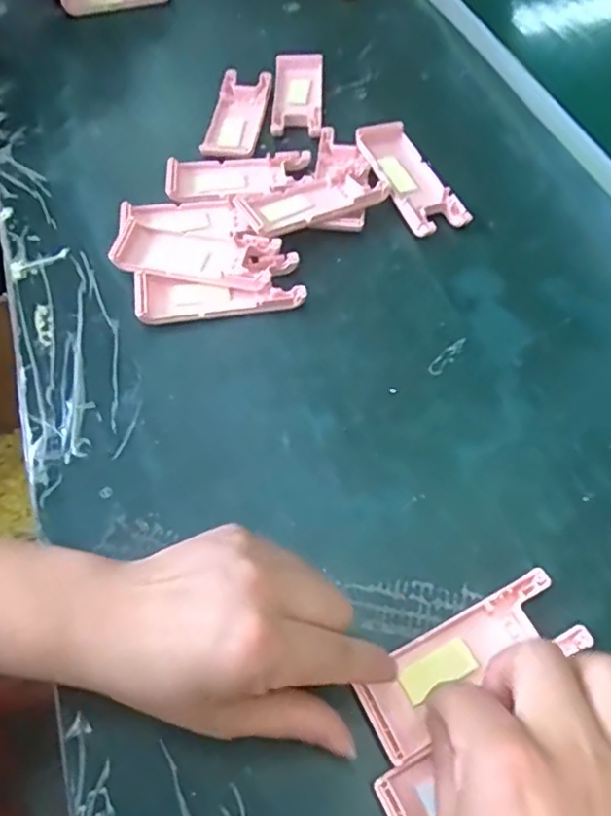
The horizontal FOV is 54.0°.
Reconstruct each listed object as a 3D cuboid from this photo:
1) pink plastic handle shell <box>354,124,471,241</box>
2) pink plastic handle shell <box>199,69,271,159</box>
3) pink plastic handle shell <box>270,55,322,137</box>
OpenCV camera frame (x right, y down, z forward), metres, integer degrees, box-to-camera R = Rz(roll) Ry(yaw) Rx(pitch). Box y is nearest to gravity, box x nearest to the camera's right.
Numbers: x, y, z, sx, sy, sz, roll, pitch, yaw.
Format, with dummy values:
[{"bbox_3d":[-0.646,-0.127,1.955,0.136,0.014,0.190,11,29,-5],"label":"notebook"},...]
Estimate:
[{"bbox_3d":[0.075,-0.165,0.430,0.042,0.019,0.101,-20,61,-12],"label":"pink plastic handle shell"},{"bbox_3d":[-0.055,-0.235,0.480,0.039,0.009,0.104,7,59,4],"label":"pink plastic handle shell"},{"bbox_3d":[-0.007,-0.258,0.496,0.040,0.009,0.108,1,59,0],"label":"pink plastic handle shell"}]

